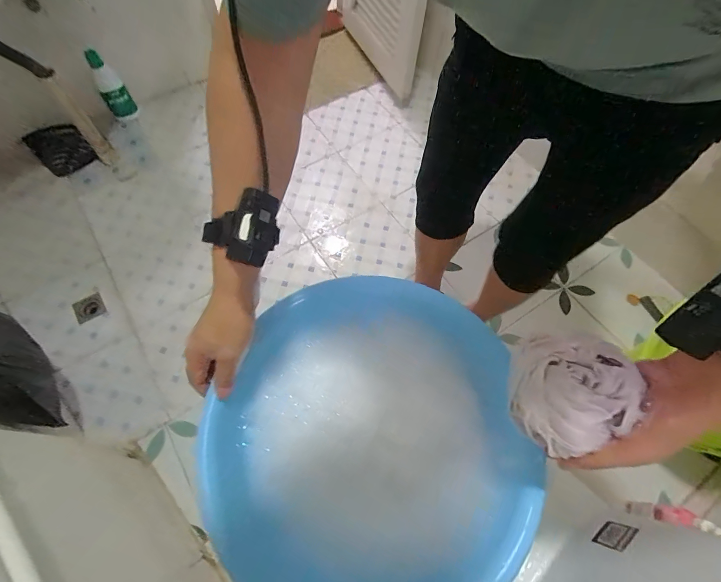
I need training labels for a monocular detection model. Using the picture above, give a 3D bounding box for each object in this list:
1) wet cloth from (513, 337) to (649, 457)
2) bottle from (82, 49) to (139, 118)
[{"bbox_3d":[0.192,0.087,0.315,0.090,0.060,0.103,-1,63,-3],"label":"wet cloth"},{"bbox_3d":[-0.890,-0.727,1.256,0.094,0.298,0.064,-31,90,-16],"label":"bottle"}]

